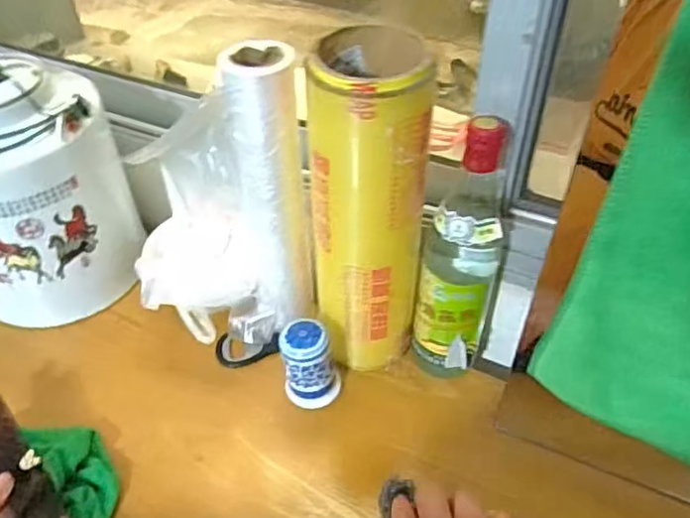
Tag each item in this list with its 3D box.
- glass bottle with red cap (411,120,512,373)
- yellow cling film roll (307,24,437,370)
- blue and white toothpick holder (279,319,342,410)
[{"bbox_3d":[0.103,-0.004,0.538,0.065,0.249,0.070,14,46,14],"label":"glass bottle with red cap"},{"bbox_3d":[0.023,-0.034,0.534,0.084,0.298,0.088,10,45,10],"label":"yellow cling film roll"},{"bbox_3d":[-0.030,0.097,0.575,0.050,0.084,0.042,-7,45,-7],"label":"blue and white toothpick holder"}]

